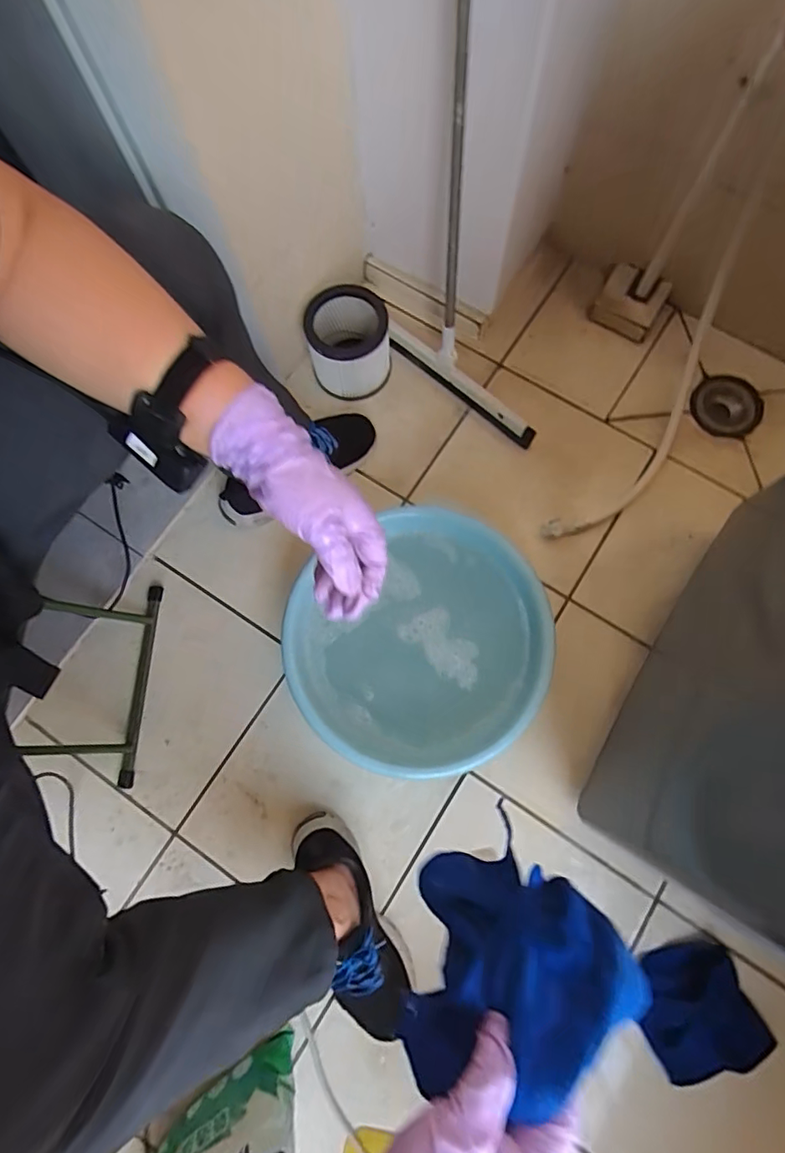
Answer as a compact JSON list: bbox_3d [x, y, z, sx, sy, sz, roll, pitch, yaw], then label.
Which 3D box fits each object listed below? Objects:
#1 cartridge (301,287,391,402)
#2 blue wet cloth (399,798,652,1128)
[{"bbox_3d":[-0.070,-0.372,0.843,0.126,0.141,0.118,0,77,1],"label":"cartridge"},{"bbox_3d":[0.070,0.257,0.369,0.148,0.159,0.103,-31,78,-6],"label":"blue wet cloth"}]

